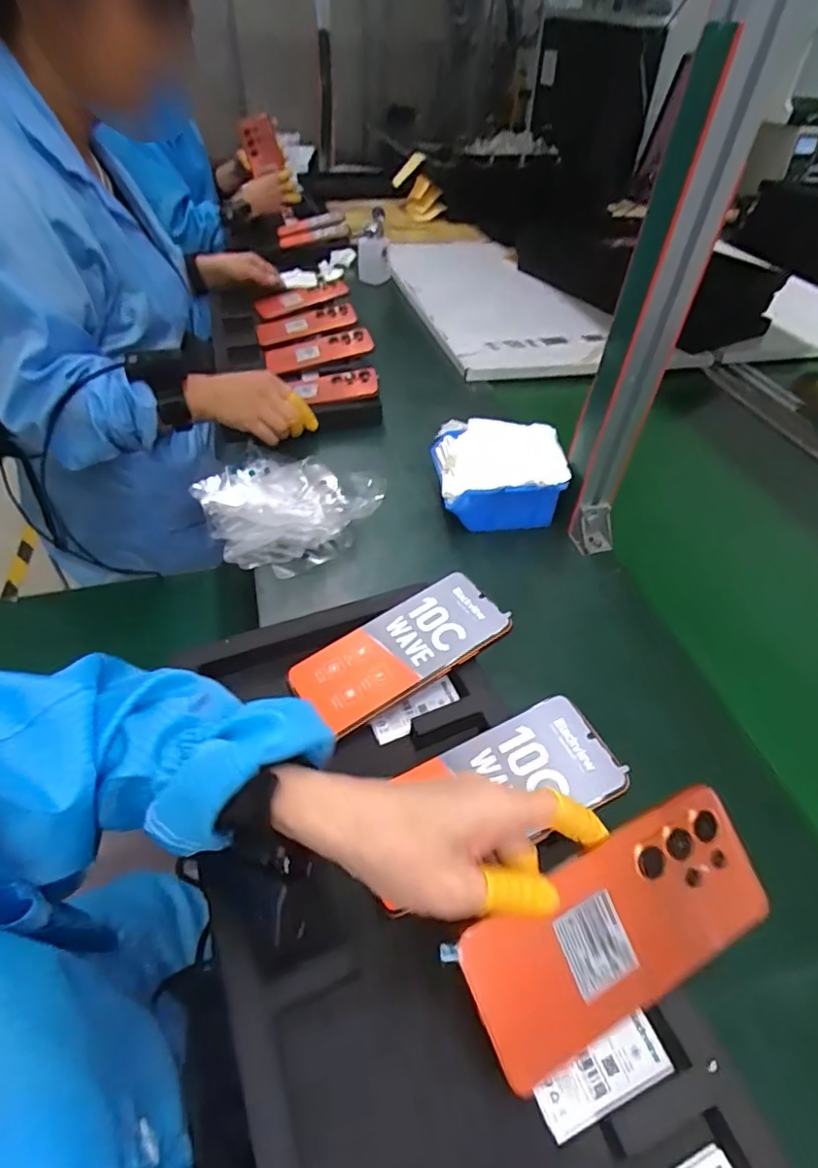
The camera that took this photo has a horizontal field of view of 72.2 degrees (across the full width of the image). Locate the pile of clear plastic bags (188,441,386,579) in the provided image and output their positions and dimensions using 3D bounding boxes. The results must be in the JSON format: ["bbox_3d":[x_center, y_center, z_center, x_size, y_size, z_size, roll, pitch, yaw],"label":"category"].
[{"bbox_3d":[-0.143,-0.091,0.650,0.181,0.046,0.186,3,46,-3],"label":"pile of clear plastic bags"}]

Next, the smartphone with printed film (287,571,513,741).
[{"bbox_3d":[-0.007,0.052,0.444,0.167,0.010,0.076,-28,53,-13],"label":"smartphone with printed film"}]

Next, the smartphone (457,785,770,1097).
[{"bbox_3d":[0.112,0.177,0.291,0.171,0.007,0.078,-22,83,-19],"label":"smartphone"}]

